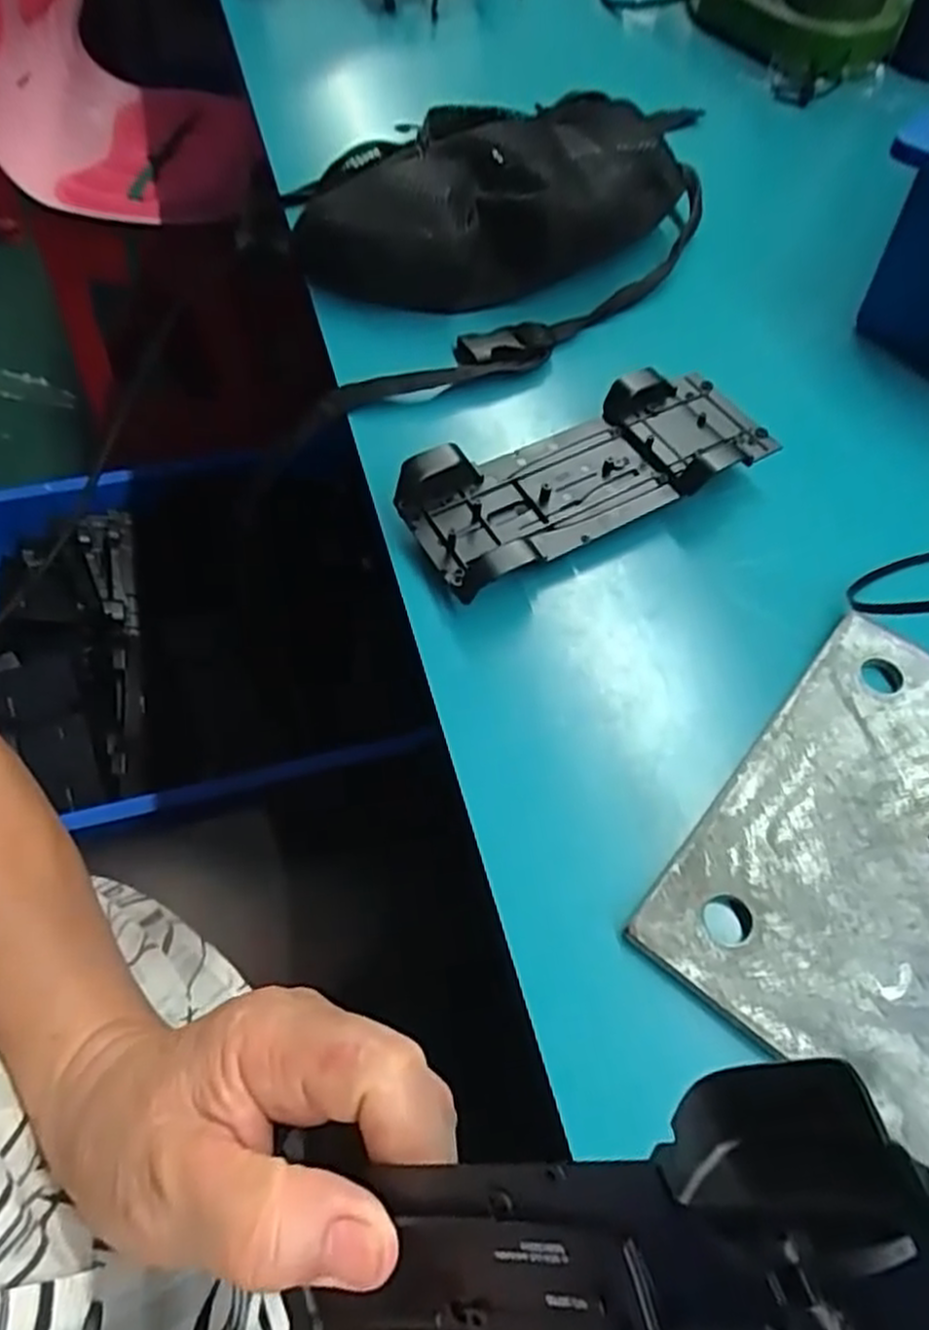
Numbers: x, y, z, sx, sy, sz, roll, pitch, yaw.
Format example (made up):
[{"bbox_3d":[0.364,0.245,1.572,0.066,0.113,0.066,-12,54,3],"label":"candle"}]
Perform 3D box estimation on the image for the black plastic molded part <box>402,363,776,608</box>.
[{"bbox_3d":[0.067,-0.097,0.392,0.198,0.038,0.078,-27,62,-16],"label":"black plastic molded part"}]

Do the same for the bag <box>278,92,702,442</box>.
[{"bbox_3d":[0.015,-0.305,0.498,0.357,0.064,0.224,-34,64,-20],"label":"bag"}]

